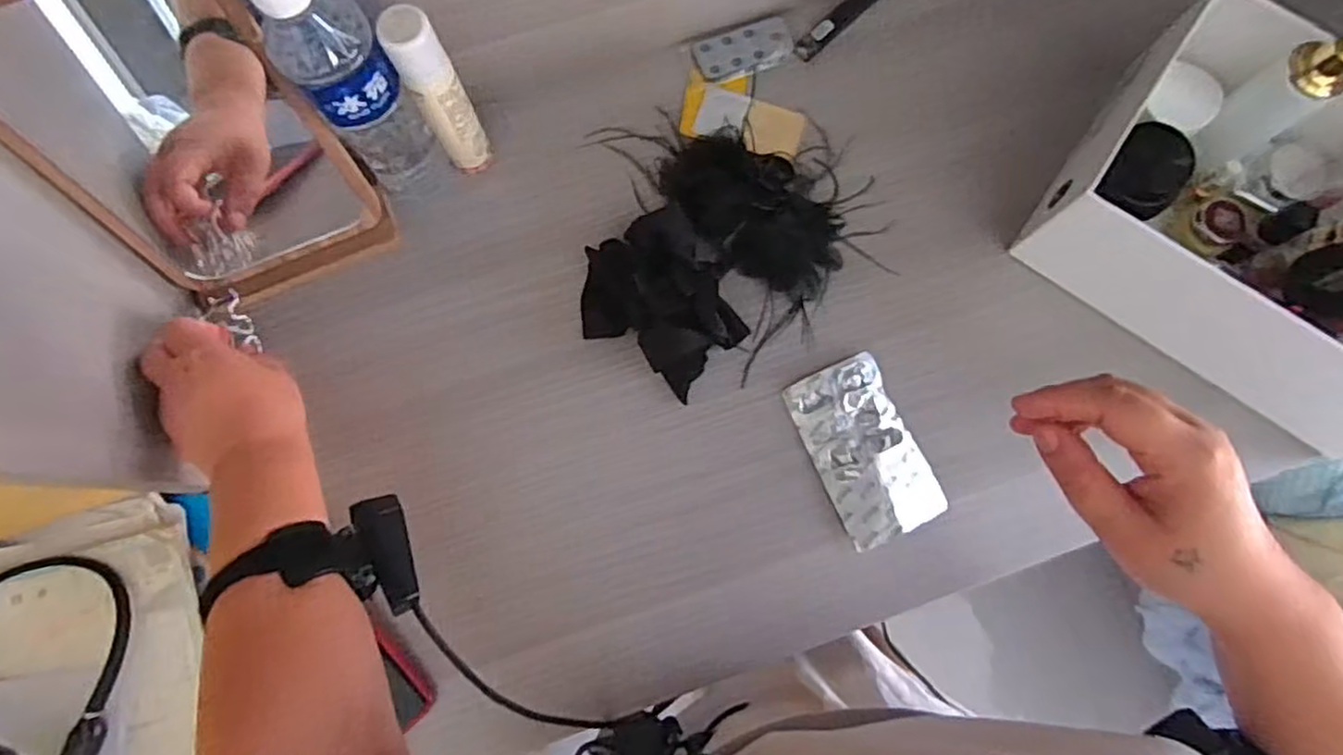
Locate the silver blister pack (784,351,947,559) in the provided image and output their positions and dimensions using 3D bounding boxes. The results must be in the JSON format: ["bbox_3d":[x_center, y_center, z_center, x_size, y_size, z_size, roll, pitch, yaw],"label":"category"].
[{"bbox_3d":[0.148,0.055,0.545,0.077,0.008,0.135,-23,80,-5],"label":"silver blister pack"}]

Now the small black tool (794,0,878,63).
[{"bbox_3d":[0.144,-0.305,0.598,0.096,0.009,0.021,-44,82,-8],"label":"small black tool"}]

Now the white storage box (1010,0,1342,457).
[{"bbox_3d":[0.452,-0.111,0.519,0.298,0.108,0.211,38,81,7],"label":"white storage box"}]

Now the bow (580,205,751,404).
[{"bbox_3d":[-0.010,-0.054,0.547,0.118,0.042,0.139,-18,80,-4],"label":"bow"}]

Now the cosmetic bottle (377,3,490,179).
[{"bbox_3d":[-0.160,-0.195,0.502,0.032,0.157,0.032,-28,80,-6],"label":"cosmetic bottle"}]

